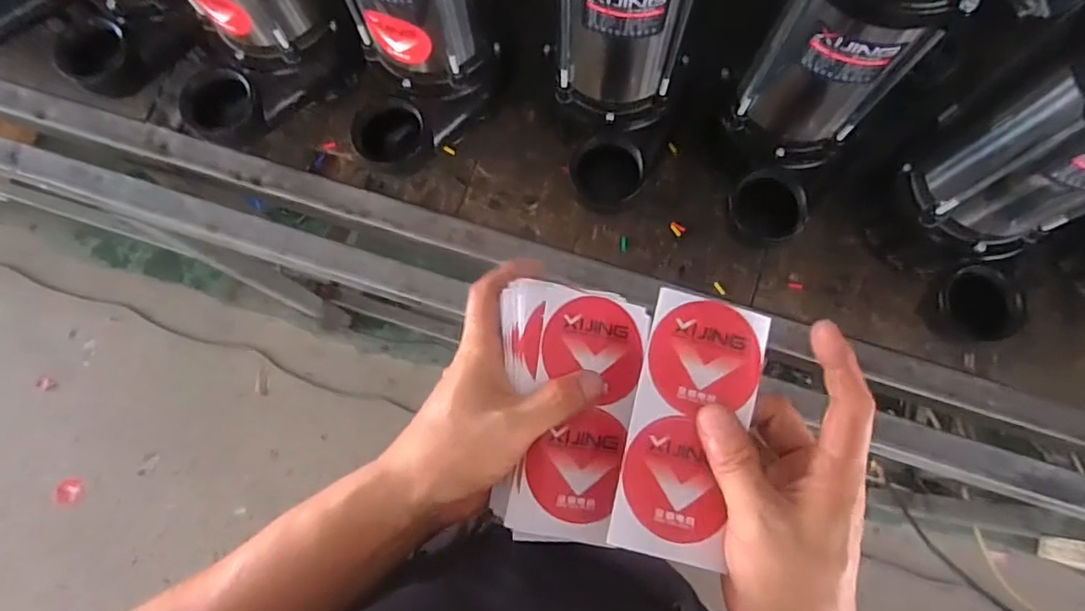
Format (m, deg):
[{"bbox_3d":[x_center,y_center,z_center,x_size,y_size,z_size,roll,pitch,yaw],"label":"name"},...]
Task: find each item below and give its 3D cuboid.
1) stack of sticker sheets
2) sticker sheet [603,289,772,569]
[{"bbox_3d":[0.017,0.063,0.366,0.085,0.018,0.150,5,79,1],"label":"stack of sticker sheets"},{"bbox_3d":[0.085,0.067,0.343,0.067,0.010,0.145,15,77,-1],"label":"sticker sheet"}]

